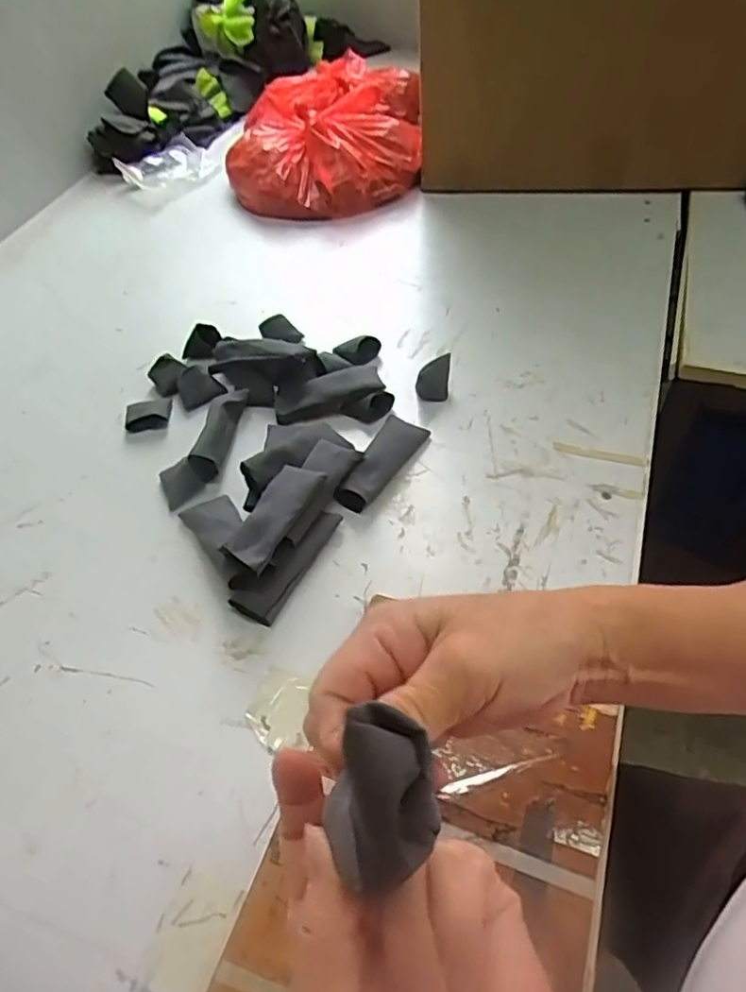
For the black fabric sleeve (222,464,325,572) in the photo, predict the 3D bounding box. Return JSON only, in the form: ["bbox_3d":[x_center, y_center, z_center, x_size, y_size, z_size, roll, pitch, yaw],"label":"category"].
[{"bbox_3d":[-0.075,0.013,0.484,0.037,0.015,0.103,17,55,18],"label":"black fabric sleeve"}]

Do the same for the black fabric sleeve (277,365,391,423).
[{"bbox_3d":[-0.039,-0.096,0.599,0.110,0.026,0.050,-5,51,1],"label":"black fabric sleeve"}]

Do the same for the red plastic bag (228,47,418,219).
[{"bbox_3d":[-0.067,-0.531,0.912,0.264,0.087,0.367,-3,51,3],"label":"red plastic bag"}]

